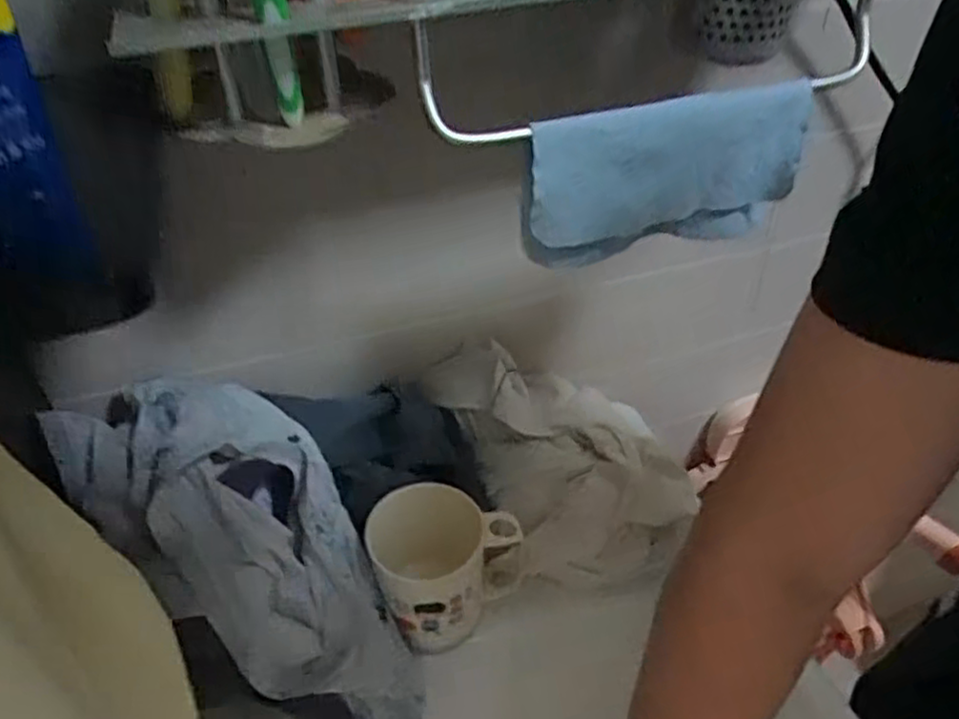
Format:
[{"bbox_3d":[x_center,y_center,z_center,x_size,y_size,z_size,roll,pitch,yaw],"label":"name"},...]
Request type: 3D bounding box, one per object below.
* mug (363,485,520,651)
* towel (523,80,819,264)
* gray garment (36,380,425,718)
[{"bbox_3d":[-0.021,0.151,0.522,0.108,0.093,0.079,-8,40,-8],"label":"mug"},{"bbox_3d":[0.100,-0.097,0.387,0.155,0.085,0.016,-10,41,-10],"label":"towel"},{"bbox_3d":[-0.135,0.126,0.468,0.303,0.069,0.146,48,51,-2],"label":"gray garment"}]

